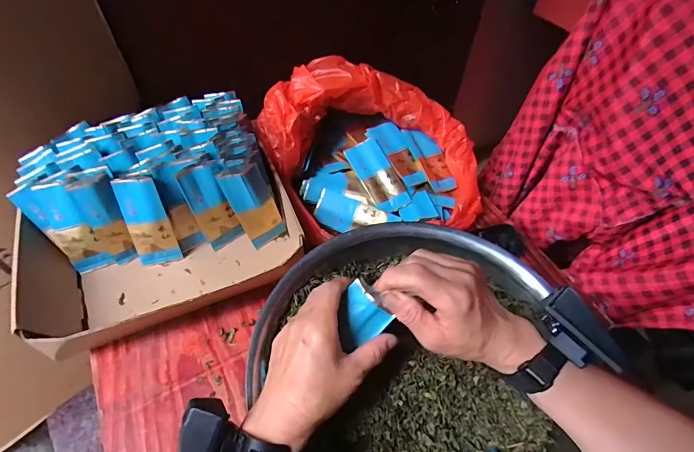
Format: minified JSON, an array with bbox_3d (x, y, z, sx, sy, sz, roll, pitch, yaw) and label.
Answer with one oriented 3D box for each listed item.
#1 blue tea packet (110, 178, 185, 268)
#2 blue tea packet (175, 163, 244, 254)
[{"bbox_3d":[-0.265,-0.003,0.517,0.053,0.127,0.018,-12,31,-12],"label":"blue tea packet"},{"bbox_3d":[-0.184,-0.024,0.535,0.052,0.126,0.017,-32,38,-24],"label":"blue tea packet"}]

